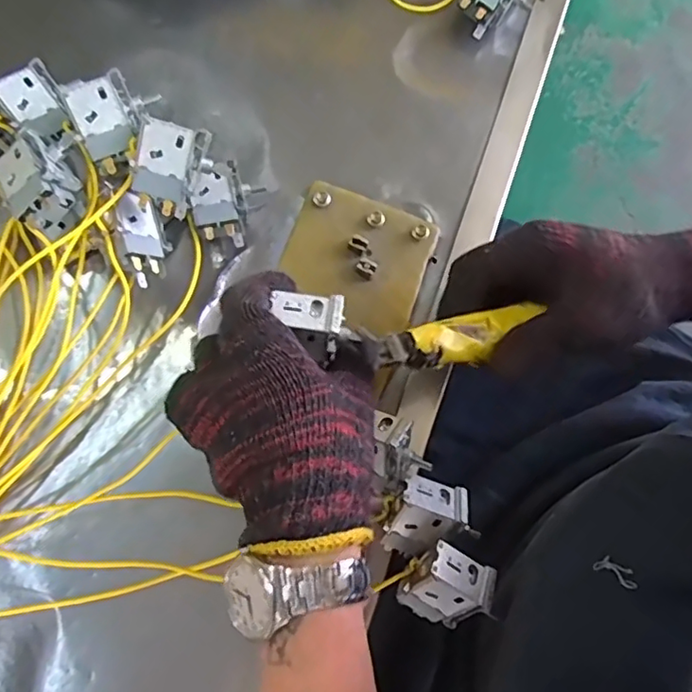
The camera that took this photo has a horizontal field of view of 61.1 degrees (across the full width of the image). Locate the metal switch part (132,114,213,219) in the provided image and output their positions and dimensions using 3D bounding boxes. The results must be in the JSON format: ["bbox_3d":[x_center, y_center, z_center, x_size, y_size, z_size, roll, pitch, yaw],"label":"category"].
[{"bbox_3d":[-0.108,-0.110,0.357,0.037,0.023,0.053,15,104,-20],"label":"metal switch part"}]

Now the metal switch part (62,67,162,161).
[{"bbox_3d":[-0.147,-0.141,0.363,0.040,0.025,0.044,-25,102,-19],"label":"metal switch part"}]

